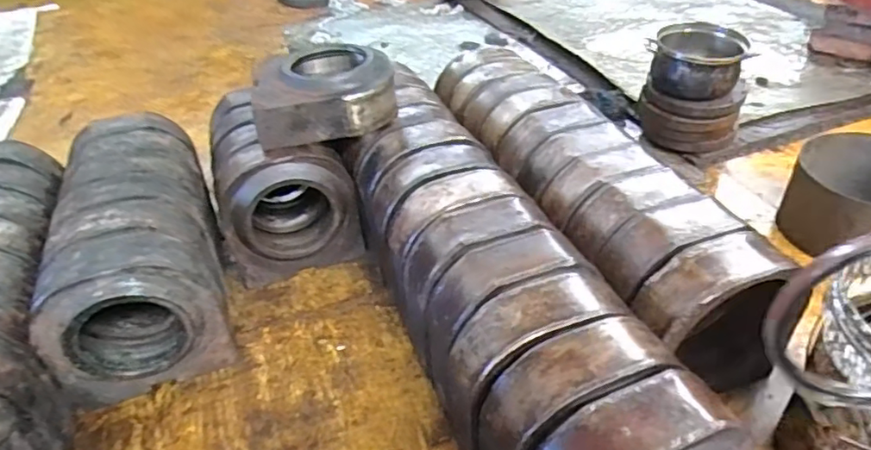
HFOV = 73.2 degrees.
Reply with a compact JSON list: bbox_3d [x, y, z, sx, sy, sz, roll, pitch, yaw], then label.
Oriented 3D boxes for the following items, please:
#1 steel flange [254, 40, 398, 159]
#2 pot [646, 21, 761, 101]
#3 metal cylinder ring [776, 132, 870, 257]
[{"bbox_3d":[-0.250,-0.295,1.308,0.302,0.131,0.246,-13,39,-10],"label":"steel flange"},{"bbox_3d":[0.702,-0.442,1.580,0.236,0.126,0.217,28,48,35],"label":"pot"},{"bbox_3d":[0.953,-0.048,1.328,0.289,0.186,0.305,28,48,35],"label":"metal cylinder ring"}]

